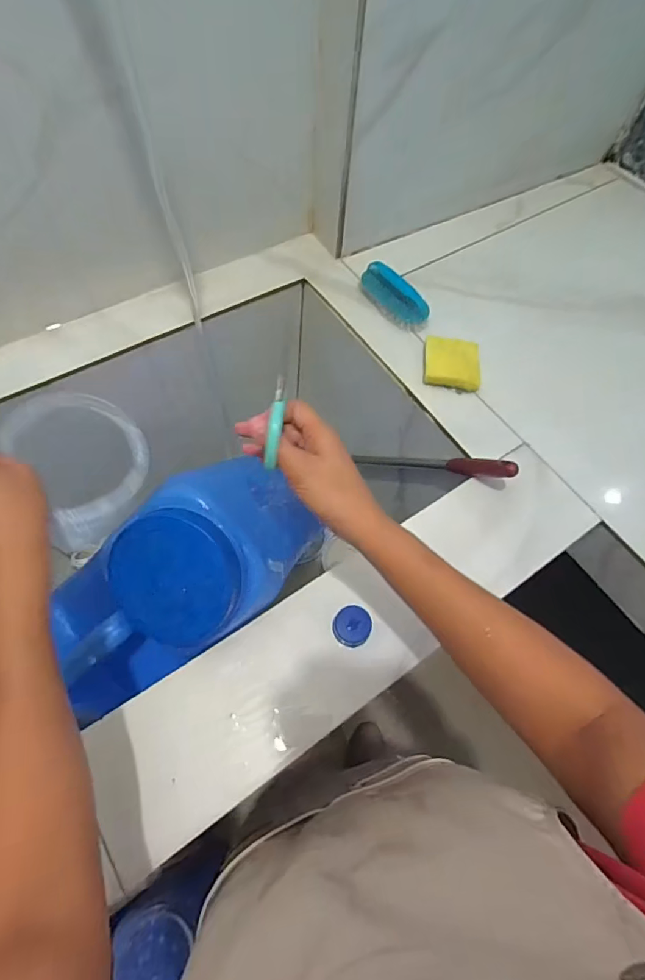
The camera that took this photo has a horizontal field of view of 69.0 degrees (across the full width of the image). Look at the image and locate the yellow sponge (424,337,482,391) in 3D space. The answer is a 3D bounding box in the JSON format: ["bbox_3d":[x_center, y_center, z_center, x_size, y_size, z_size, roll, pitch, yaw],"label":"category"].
[{"bbox_3d":[0.175,-0.171,0.635,0.075,0.019,0.076,11,63,2],"label":"yellow sponge"}]

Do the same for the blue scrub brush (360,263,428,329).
[{"bbox_3d":[0.105,-0.281,0.680,0.050,0.039,0.118,-37,71,-19],"label":"blue scrub brush"}]

